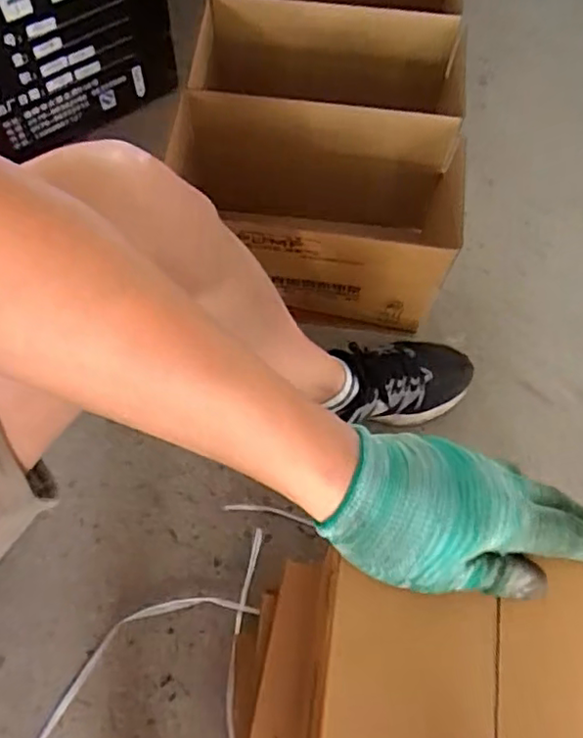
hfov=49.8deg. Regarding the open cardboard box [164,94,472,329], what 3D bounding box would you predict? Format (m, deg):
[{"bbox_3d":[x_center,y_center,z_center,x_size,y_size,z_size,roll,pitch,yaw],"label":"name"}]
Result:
[{"bbox_3d":[0.029,-0.193,0.841,0.365,0.233,0.215,7,64,2],"label":"open cardboard box"}]

